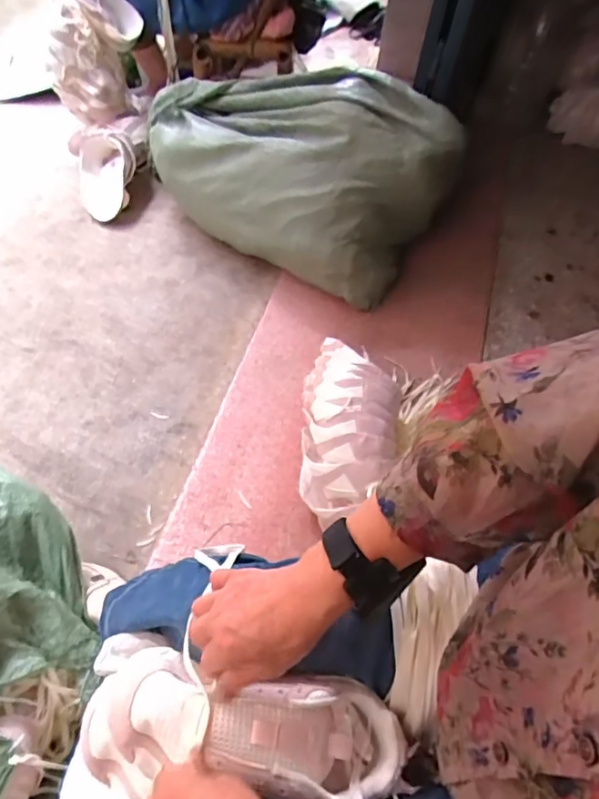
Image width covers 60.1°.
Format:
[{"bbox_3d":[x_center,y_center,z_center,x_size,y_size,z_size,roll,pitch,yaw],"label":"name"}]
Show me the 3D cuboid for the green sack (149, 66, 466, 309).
[{"bbox_3d":[-0.017,-0.550,1.208,0.662,0.326,0.398,32,61,15],"label":"green sack"}]

